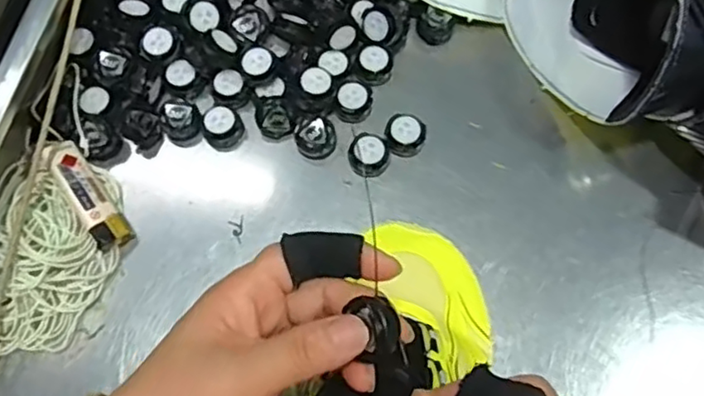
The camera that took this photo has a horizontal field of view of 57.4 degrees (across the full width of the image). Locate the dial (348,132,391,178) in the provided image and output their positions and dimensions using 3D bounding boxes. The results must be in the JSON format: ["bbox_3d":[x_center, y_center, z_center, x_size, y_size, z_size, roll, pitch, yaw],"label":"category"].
[{"bbox_3d":[0.012,-0.028,0.435,0.027,0.014,0.028,0,71,-1],"label":"dial"}]

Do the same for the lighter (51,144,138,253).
[{"bbox_3d":[-0.172,-0.001,0.419,0.023,0.015,0.076,-35,75,-12],"label":"lighter"}]

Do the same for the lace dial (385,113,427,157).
[{"bbox_3d":[0.037,-0.042,0.442,0.027,0.017,0.027,0,71,-1],"label":"lace dial"}]

